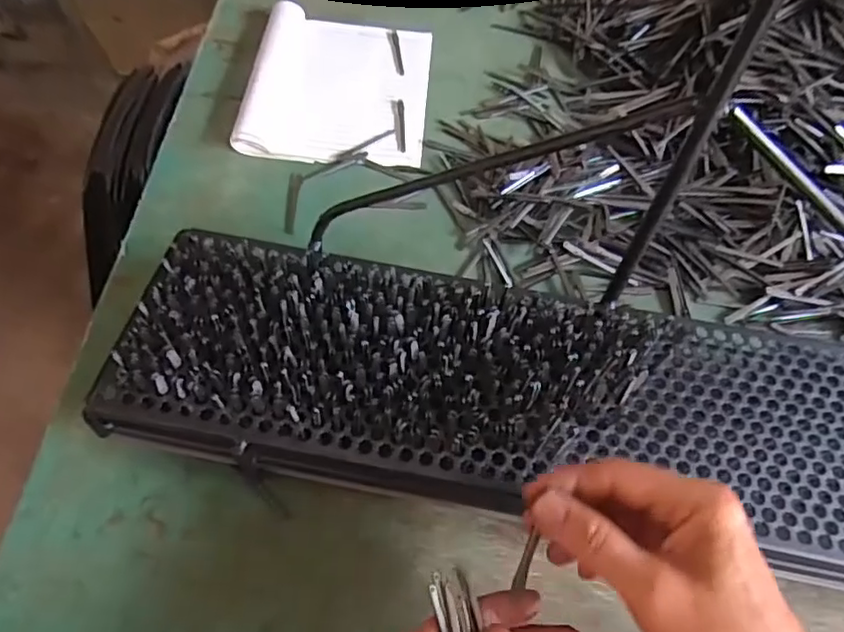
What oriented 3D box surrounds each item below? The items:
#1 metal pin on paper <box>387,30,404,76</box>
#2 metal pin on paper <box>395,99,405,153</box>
[{"bbox_3d":[-0.027,-0.275,0.628,0.011,0.004,0.073,-6,61,-6],"label":"metal pin on paper"},{"bbox_3d":[-0.021,-0.182,0.574,0.009,0.004,0.066,-1,60,-3],"label":"metal pin on paper"}]

